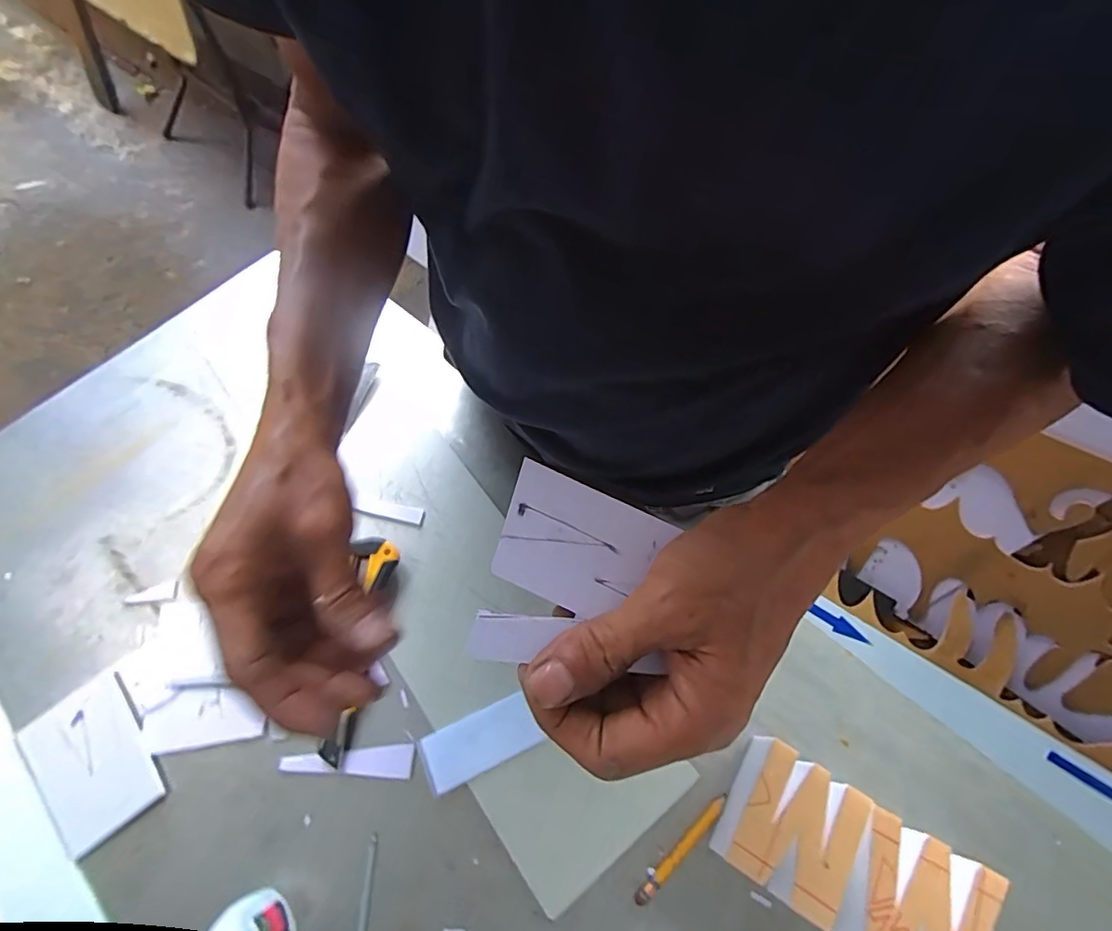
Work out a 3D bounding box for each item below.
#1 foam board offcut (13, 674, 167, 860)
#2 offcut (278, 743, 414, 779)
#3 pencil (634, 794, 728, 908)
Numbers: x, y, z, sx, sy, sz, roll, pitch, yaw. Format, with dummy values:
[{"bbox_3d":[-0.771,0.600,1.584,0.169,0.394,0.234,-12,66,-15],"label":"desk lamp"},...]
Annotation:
[{"bbox_3d":[-0.339,0.217,0.392,0.069,0.005,0.102,-38,71,-17],"label":"foam board offcut"},{"bbox_3d":[-0.154,0.220,0.395,0.095,0.006,0.021,-2,65,-2],"label":"offcut"},{"bbox_3d":[0.087,0.265,0.373,0.089,0.009,0.009,-42,72,-18],"label":"pencil"}]

